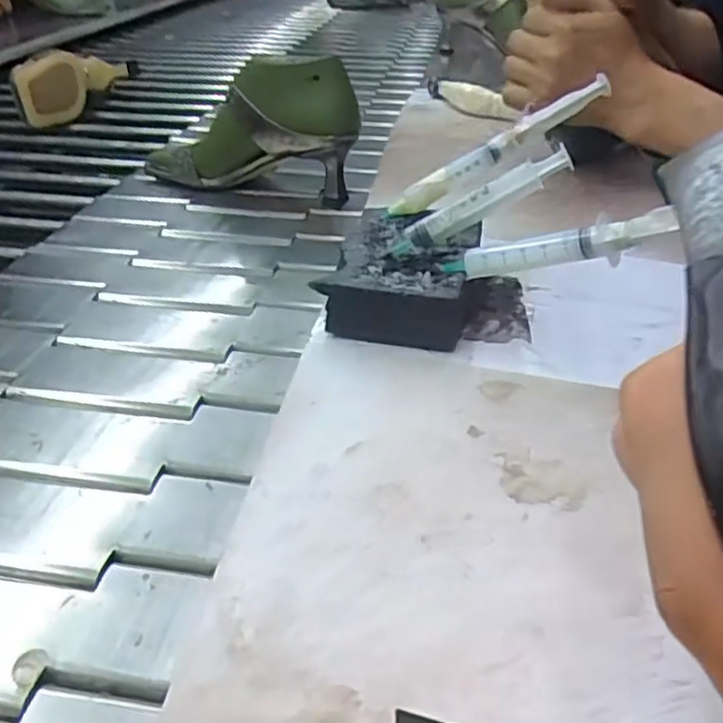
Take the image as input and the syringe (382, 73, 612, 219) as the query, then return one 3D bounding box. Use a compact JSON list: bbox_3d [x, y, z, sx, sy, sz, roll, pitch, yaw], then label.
[{"bbox_3d":[0.087,-0.141,0.475,0.163,0.023,0.015,-31,37,2],"label":"syringe"}]

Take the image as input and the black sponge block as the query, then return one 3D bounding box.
[{"bbox_3d":[0.030,-0.054,0.439,0.085,0.036,0.120,10,35,13],"label":"black sponge block"}]

